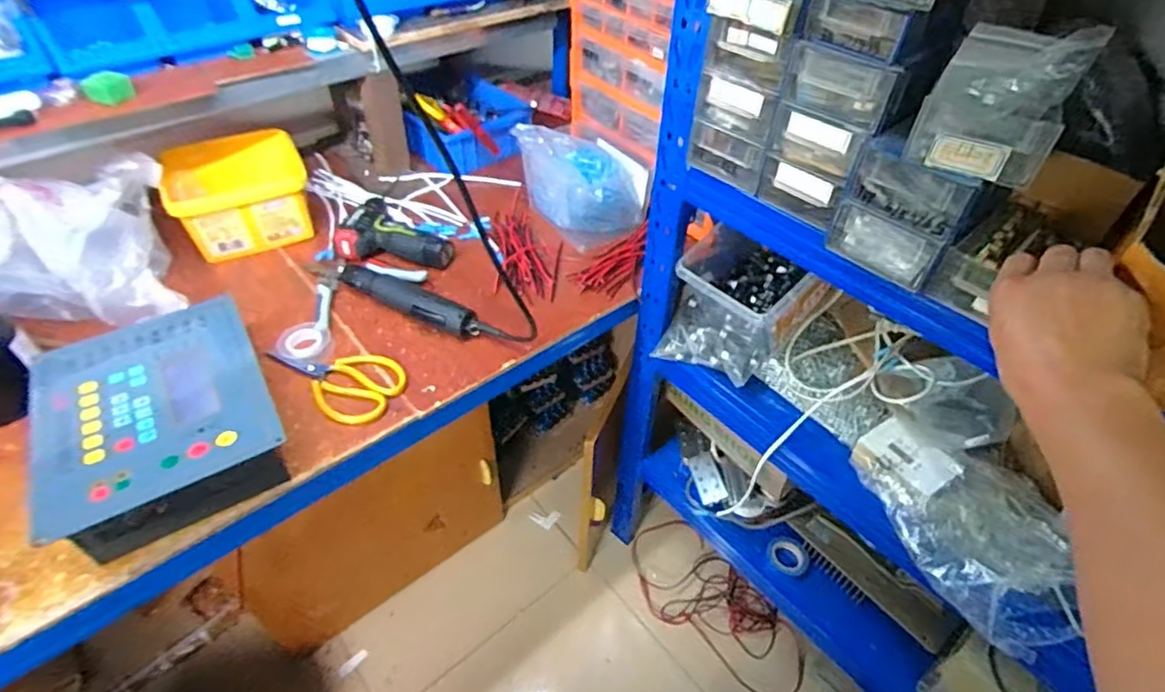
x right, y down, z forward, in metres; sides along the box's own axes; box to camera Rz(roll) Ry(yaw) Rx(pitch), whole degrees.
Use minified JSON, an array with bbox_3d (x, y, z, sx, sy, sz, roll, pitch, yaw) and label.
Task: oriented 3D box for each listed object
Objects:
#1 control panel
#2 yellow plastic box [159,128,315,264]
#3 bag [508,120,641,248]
[{"bbox_3d":[-0.446,0.076,0.649,0.209,0.097,0.276,-21,49,-21],"label":"control panel"},{"bbox_3d":[-0.518,-0.233,0.914,0.191,0.144,0.117,-30,53,-28],"label":"yellow plastic box"},{"bbox_3d":[-0.008,-0.268,0.958,0.190,0.139,0.122,26,50,22],"label":"bag"}]

